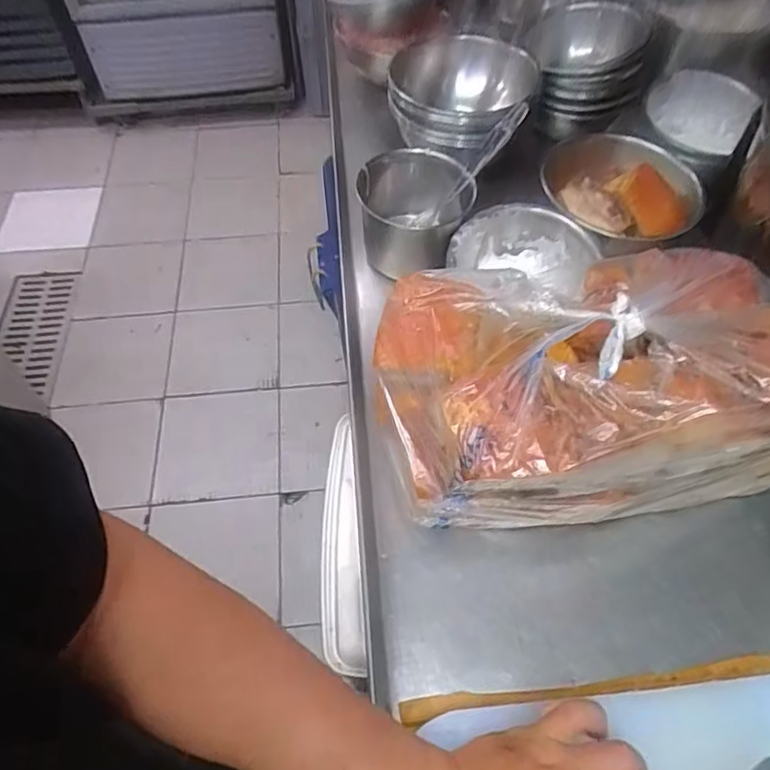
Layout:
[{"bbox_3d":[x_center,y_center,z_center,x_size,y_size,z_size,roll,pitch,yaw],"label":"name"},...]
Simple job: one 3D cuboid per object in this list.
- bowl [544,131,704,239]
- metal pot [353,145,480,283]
[{"bbox_3d":[0.254,-0.217,0.633,0.134,0.053,0.159,-10,57,-7],"label":"bowl"},{"bbox_3d":[0.031,-0.182,0.620,0.109,0.078,0.122,-7,56,-5],"label":"metal pot"}]

